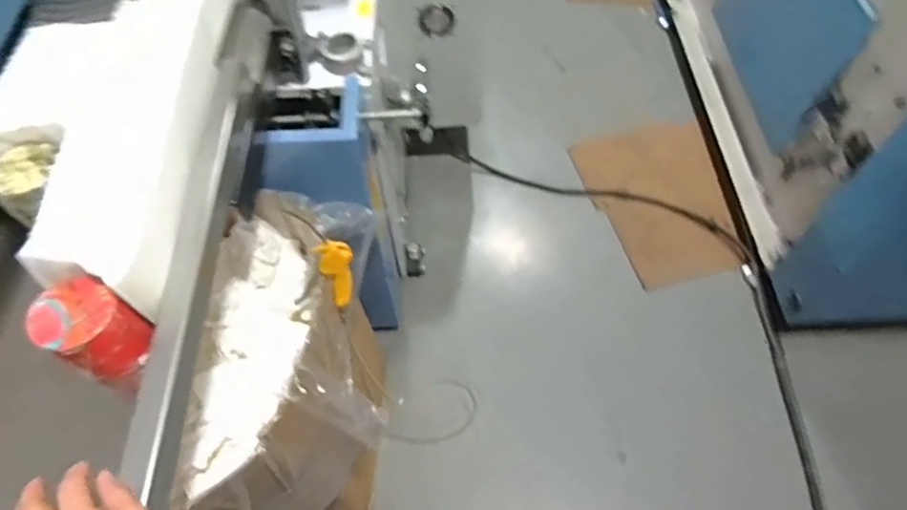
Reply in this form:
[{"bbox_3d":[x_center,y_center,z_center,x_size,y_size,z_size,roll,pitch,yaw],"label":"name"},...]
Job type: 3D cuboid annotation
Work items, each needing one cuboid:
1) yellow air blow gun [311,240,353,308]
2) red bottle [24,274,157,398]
[{"bbox_3d":[-0.186,0.029,0.966,0.055,0.155,0.031,-27,62,-16],"label":"yellow air blow gun"},{"bbox_3d":[-0.385,0.084,0.633,0.088,0.099,0.080,23,61,14],"label":"red bottle"}]

